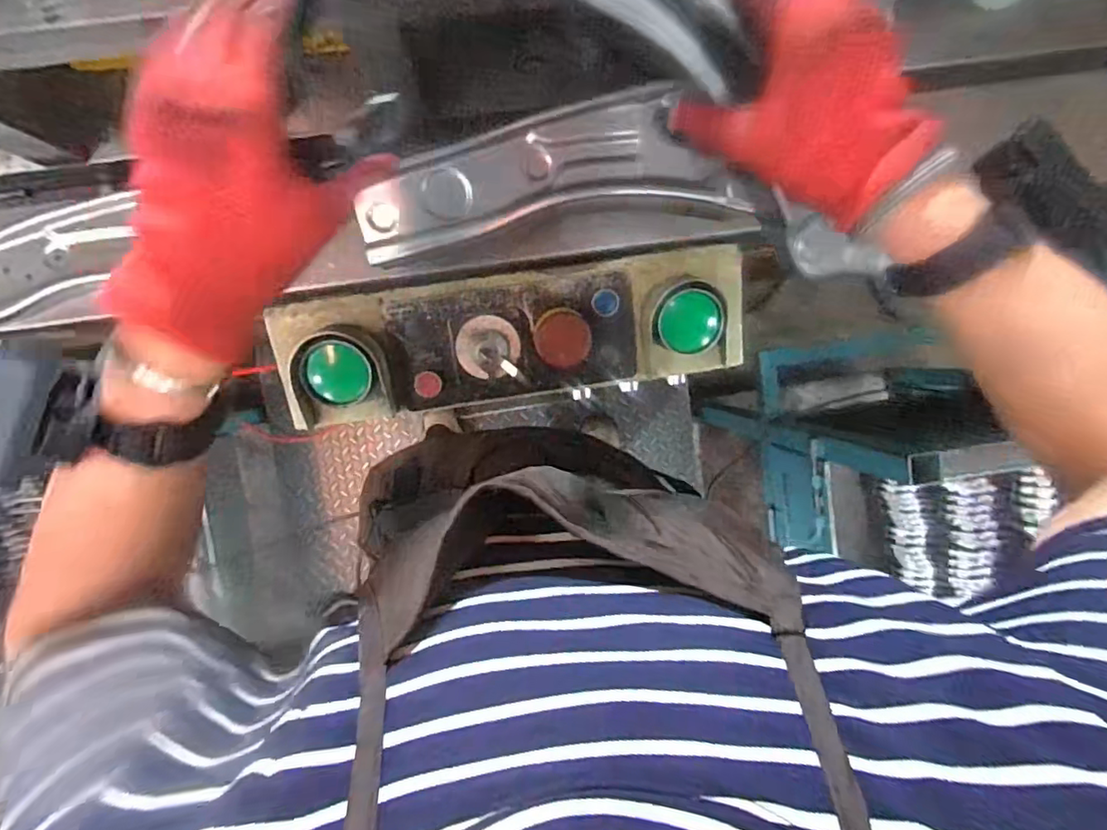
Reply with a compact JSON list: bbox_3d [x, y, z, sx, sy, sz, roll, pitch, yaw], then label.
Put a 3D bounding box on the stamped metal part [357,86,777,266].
[{"bbox_3d":[-0.005,-0.206,0.501,0.338,0.042,0.105,-7,96,-2],"label":"stamped metal part"}]

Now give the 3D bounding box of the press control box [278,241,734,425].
[{"bbox_3d":[-0.040,-0.081,0.636,0.500,0.080,0.143,-8,96,-2],"label":"press control box"}]

